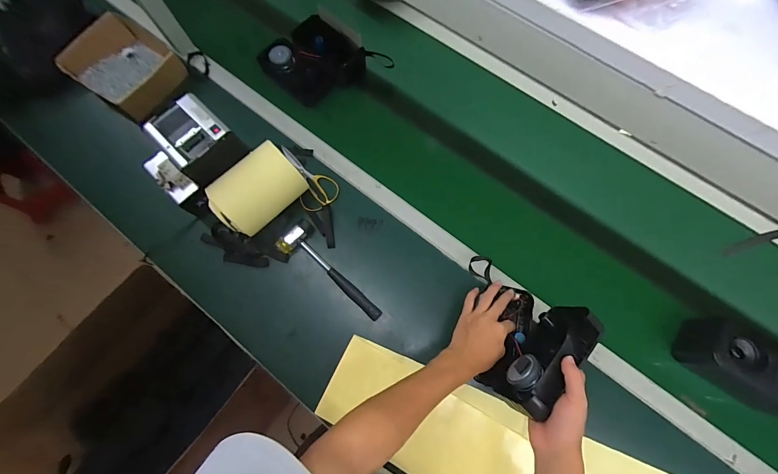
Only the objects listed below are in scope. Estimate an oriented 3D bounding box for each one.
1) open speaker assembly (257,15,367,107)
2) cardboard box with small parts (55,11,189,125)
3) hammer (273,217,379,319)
[{"bbox_3d":[-0.176,-0.413,0.759,0.206,0.067,0.186,43,80,11],"label":"open speaker assembly"},{"bbox_3d":[-0.595,-0.393,0.751,0.219,0.070,0.195,32,78,9],"label":"cardboard box with small parts"},{"bbox_3d":[-0.122,0.080,0.659,0.079,0.031,0.253,-41,78,-9],"label":"hammer"}]

